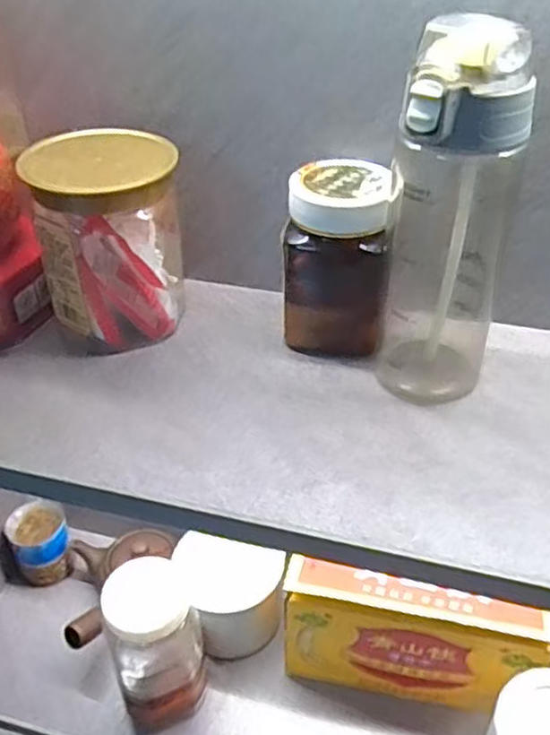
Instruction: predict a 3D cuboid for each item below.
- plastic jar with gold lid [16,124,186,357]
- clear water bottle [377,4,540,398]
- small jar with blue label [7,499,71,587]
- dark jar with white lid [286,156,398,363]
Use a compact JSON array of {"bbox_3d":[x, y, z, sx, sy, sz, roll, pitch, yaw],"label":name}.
[{"bbox_3d":[-0.111,-0.085,0.476,0.095,0.126,0.082,-9,40,-9],"label":"plastic jar with gold lid"},{"bbox_3d":[0.100,-0.079,0.400,0.066,0.212,0.071,11,40,14],"label":"clear water bottle"},{"bbox_3d":[-0.255,0.190,0.761,0.063,0.072,0.059,-1,39,0],"label":"small jar with blue label"},{"bbox_3d":[0.042,-0.069,0.461,0.067,0.116,0.072,7,40,9],"label":"dark jar with white lid"}]

